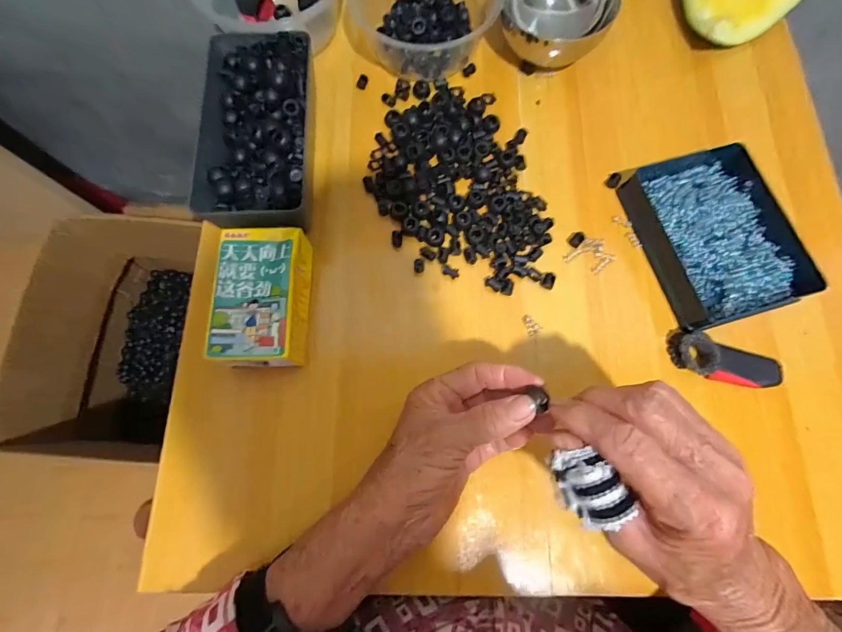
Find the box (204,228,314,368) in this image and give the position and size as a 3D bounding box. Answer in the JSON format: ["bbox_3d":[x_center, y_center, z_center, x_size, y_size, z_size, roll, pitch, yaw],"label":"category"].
[{"bbox_3d":[-0.126,-0.015,0.315,0.064,0.042,0.107,-1,75,-1],"label":"box"}]

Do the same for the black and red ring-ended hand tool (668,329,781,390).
[{"bbox_3d":[0.248,0.036,0.317,0.088,0.016,0.035,15,75,3],"label":"black and red ring-ended hand tool"}]

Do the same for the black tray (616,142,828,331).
[{"bbox_3d":[0.254,-0.072,0.342,0.113,0.030,0.152,-13,76,-5],"label":"black tray"}]

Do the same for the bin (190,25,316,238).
[{"bbox_3d":[-0.141,-0.158,0.349,0.095,0.052,0.189,-3,75,-2],"label":"bin"}]

